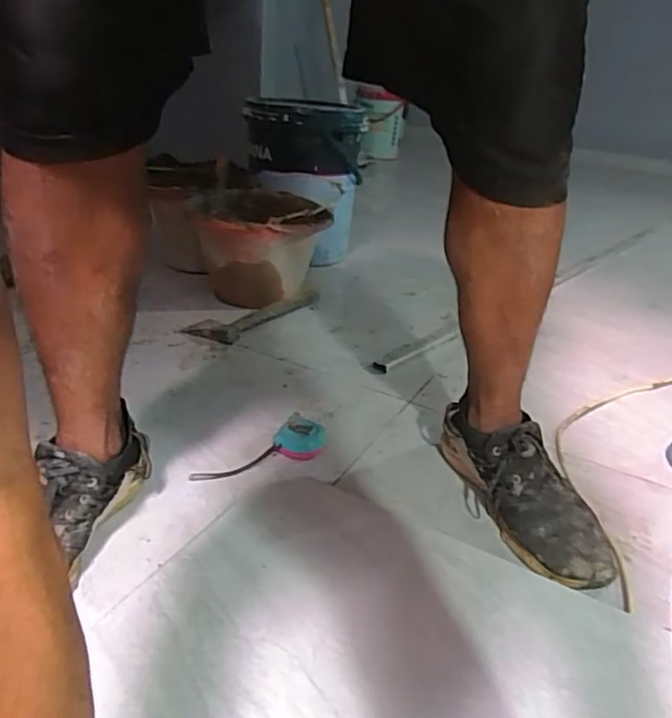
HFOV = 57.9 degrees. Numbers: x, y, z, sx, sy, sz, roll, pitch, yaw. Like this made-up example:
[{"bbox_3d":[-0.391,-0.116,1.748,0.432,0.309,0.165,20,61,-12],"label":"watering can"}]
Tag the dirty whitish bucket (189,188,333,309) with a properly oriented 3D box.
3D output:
[{"bbox_3d":[-0.167,-0.241,1.341,0.274,0.201,0.278,-4,28,-18],"label":"dirty whitish bucket"}]

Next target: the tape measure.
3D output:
[{"bbox_3d":[-0.098,0.127,0.806,0.176,0.034,0.065,-20,36,-41],"label":"tape measure"}]

